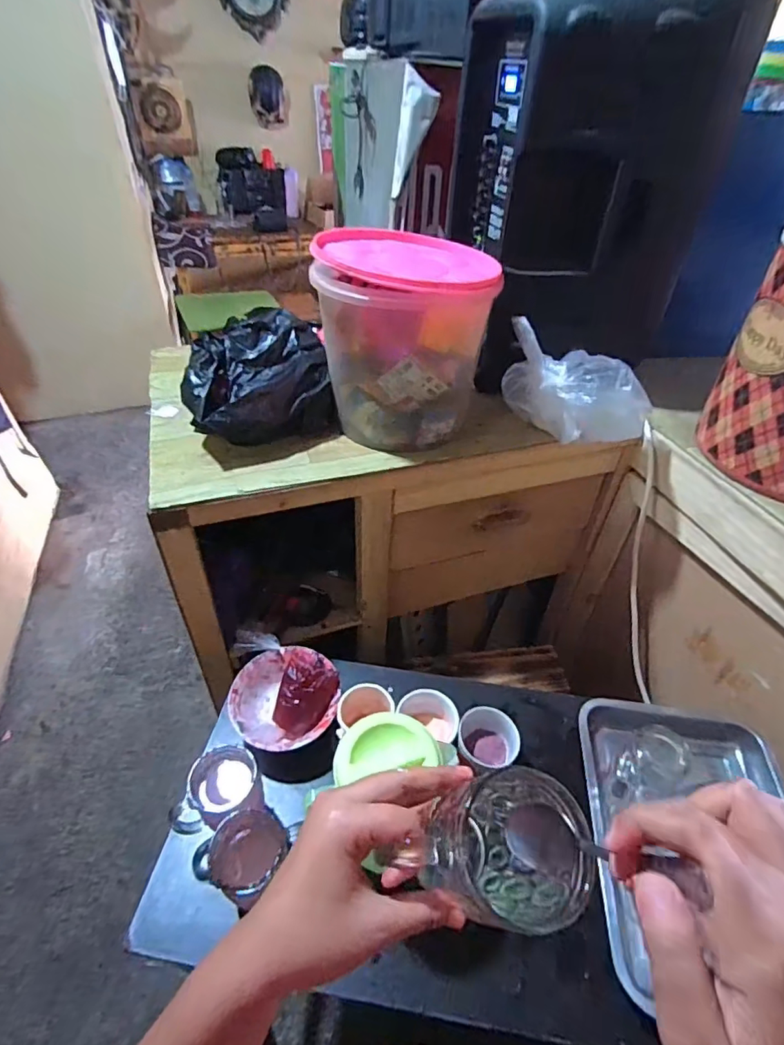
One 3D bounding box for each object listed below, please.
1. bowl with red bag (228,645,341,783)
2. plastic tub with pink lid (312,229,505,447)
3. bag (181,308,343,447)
[{"bbox_3d":[-0.150,0.263,0.728,0.148,0.068,0.173,-2,43,-3],"label":"bowl with red bag"},{"bbox_3d":[0.020,-0.275,0.761,0.235,0.235,0.233,-1,43,-2],"label":"plastic tub with pink lid"},{"bbox_3d":[-0.204,-0.213,0.775,0.207,0.134,0.189,-15,45,-16],"label":"bag"}]

